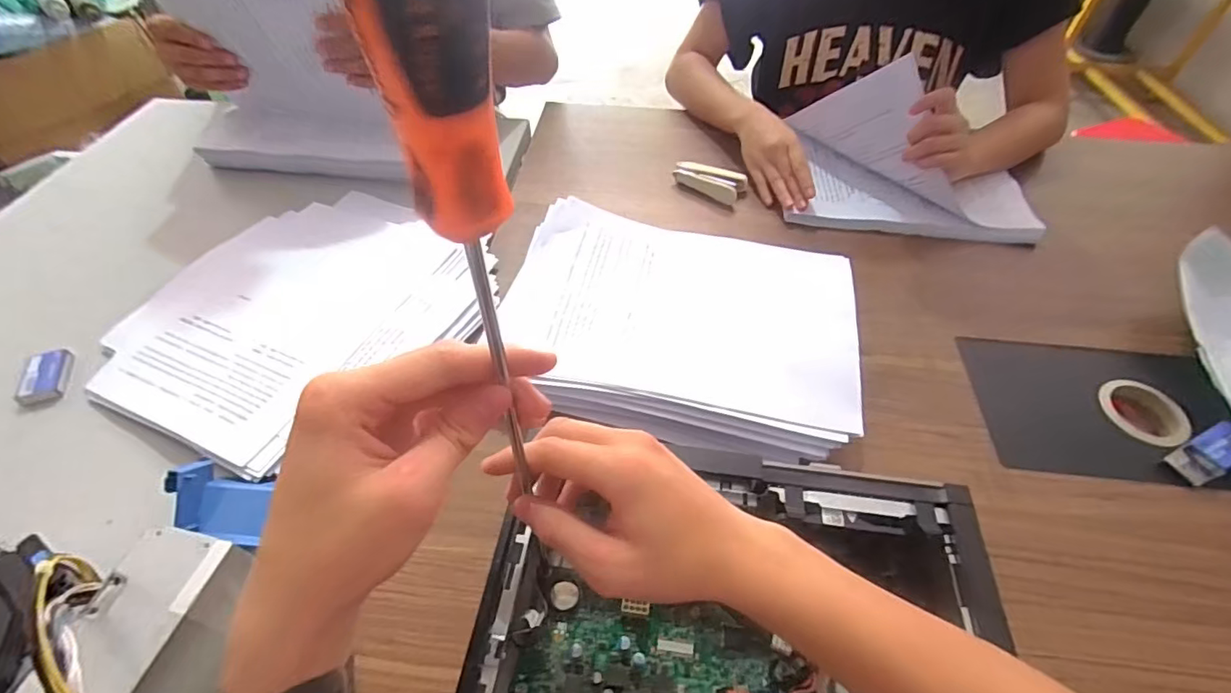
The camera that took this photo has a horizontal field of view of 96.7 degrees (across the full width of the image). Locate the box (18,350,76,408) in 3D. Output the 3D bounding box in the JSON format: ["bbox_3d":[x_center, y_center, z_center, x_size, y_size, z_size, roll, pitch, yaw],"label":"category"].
[{"bbox_3d":[-0.520,0.027,0.500,0.033,0.011,0.059,-17,52,-14],"label":"box"}]

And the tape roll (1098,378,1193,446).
[{"bbox_3d":[0.493,0.061,0.509,0.069,0.012,0.069,0,50,0],"label":"tape roll"}]

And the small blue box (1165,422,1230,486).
[{"bbox_3d":[0.509,0.089,0.464,0.070,0.017,0.031,-20,53,-16],"label":"small blue box"}]

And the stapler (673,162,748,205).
[{"bbox_3d":[0.126,-0.219,0.720,0.092,0.023,0.048,31,56,24],"label":"stapler"}]

